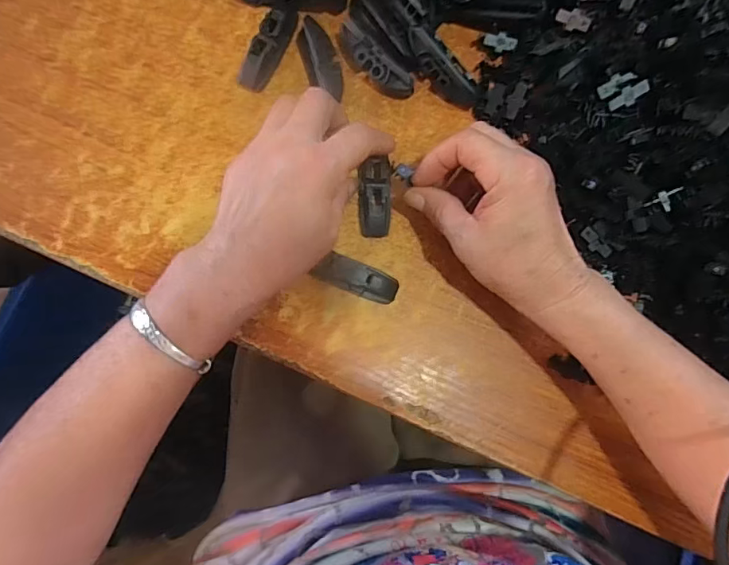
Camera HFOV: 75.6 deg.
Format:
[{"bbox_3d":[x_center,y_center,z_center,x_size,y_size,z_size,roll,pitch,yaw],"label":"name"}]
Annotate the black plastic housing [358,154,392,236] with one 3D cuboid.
[{"bbox_3d":[0.008,-0.062,0.344,0.023,0.019,0.057,2,91,-3],"label":"black plastic housing"}]

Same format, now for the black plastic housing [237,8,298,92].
[{"bbox_3d":[-0.072,-0.177,0.351,0.019,0.018,0.069,22,82,-1],"label":"black plastic housing"}]

